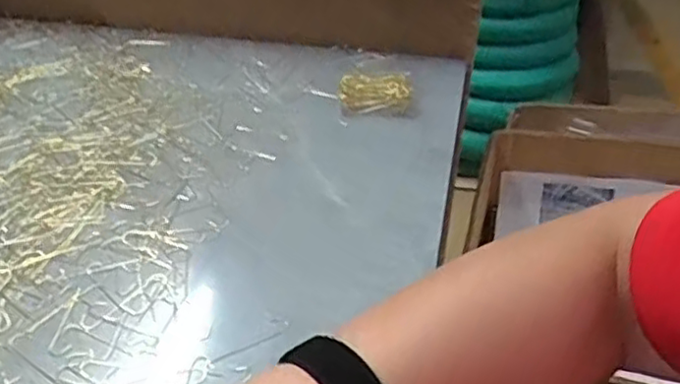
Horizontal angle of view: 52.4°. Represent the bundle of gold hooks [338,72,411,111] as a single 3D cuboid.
[{"bbox_3d":[0.035,-0.100,0.691,0.070,0.025,0.040,-2,37,-2],"label":"bundle of gold hooks"}]

